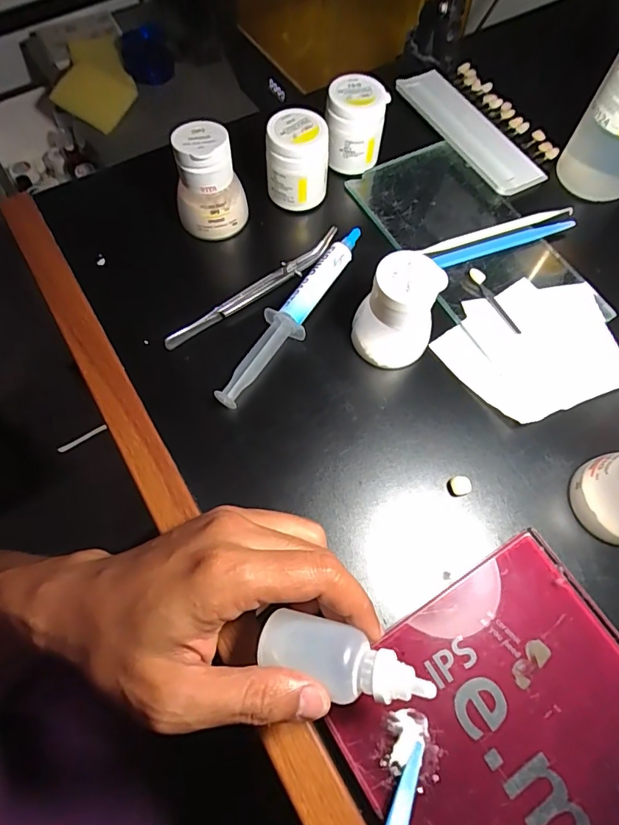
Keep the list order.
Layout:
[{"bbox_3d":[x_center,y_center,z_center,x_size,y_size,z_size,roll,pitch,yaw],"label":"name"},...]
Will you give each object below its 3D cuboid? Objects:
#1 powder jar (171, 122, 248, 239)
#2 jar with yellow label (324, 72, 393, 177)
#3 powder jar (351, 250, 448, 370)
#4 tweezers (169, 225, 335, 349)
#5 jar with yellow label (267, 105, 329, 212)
[{"bbox_3d":[-0.070,-0.158,0.332,0.046,0.065,0.042,-13,67,-6],"label":"powder jar"},{"bbox_3d":[0.034,-0.214,0.366,0.048,0.053,0.047,1,66,0],"label":"jar with yellow label"},{"bbox_3d":[0.052,-0.062,0.294,0.046,0.060,0.044,-15,67,-7],"label":"powder jar"},{"bbox_3d":[-0.037,-0.085,0.329,0.139,0.013,0.015,-36,72,-15],"label":"tweezers"},{"bbox_3d":[-0.009,-0.181,0.349,0.045,0.053,0.041,1,66,0],"label":"jar with yellow label"}]

